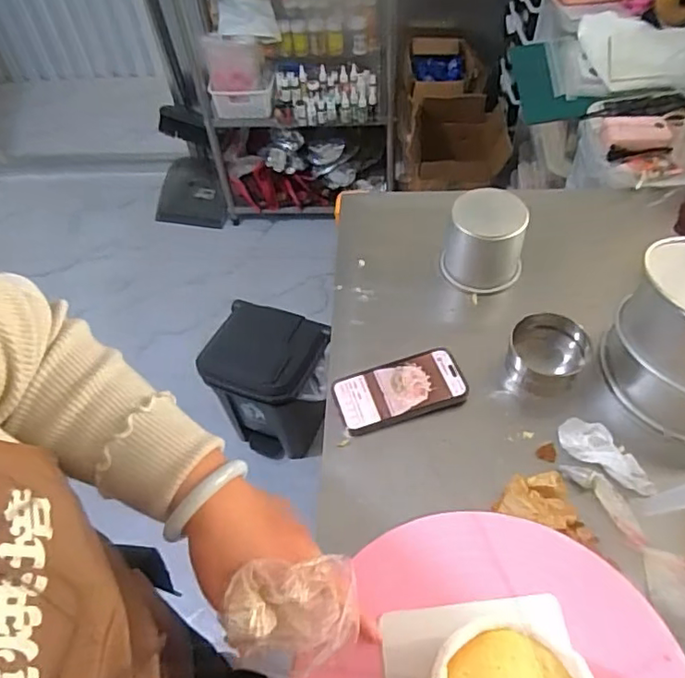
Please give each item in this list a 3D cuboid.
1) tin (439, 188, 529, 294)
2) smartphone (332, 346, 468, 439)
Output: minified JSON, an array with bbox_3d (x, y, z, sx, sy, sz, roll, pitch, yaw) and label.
[{"bbox_3d":[0.194,-0.136,0.811,0.108,0.104,0.095,6,54,9],"label":"tin"},{"bbox_3d":[0.072,0.064,0.718,0.158,0.017,0.080,-13,53,-6],"label":"smartphone"}]

